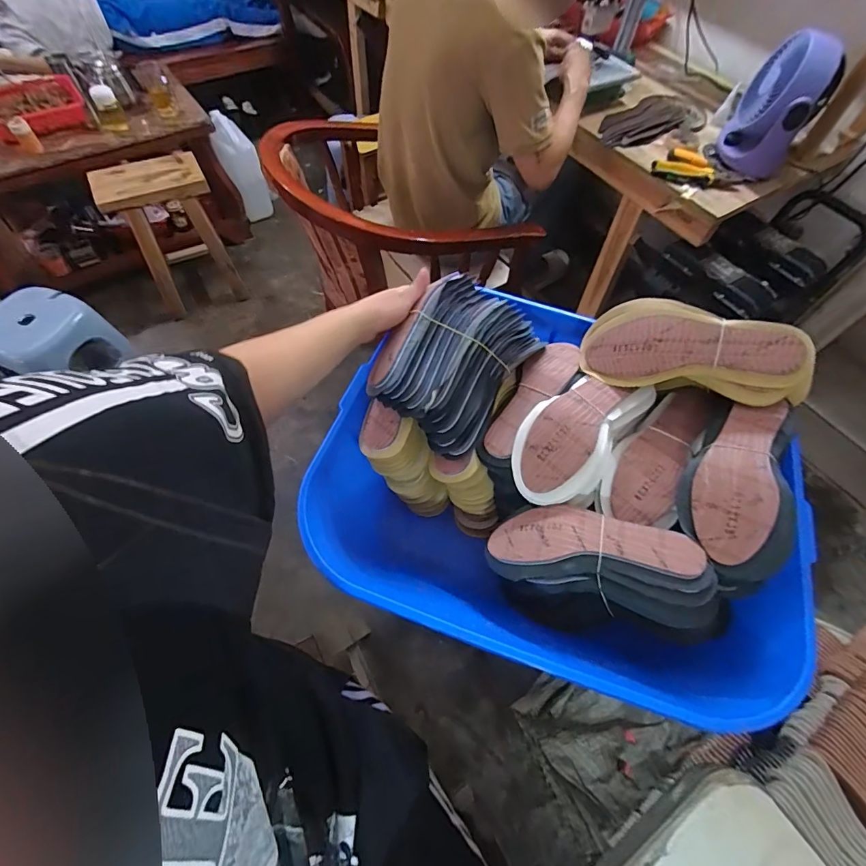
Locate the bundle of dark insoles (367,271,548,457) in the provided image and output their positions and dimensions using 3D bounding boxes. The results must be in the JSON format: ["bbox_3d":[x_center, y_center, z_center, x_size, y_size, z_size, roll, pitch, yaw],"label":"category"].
[{"bbox_3d":[0.029,-0.099,0.586,0.180,0.085,0.217,39,73,-5],"label":"bundle of dark insoles"}]

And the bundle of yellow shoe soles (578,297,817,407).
[{"bbox_3d":[0.333,-0.104,0.553,0.254,0.065,0.106,14,102,20],"label":"bundle of yellow shoe soles"}]

